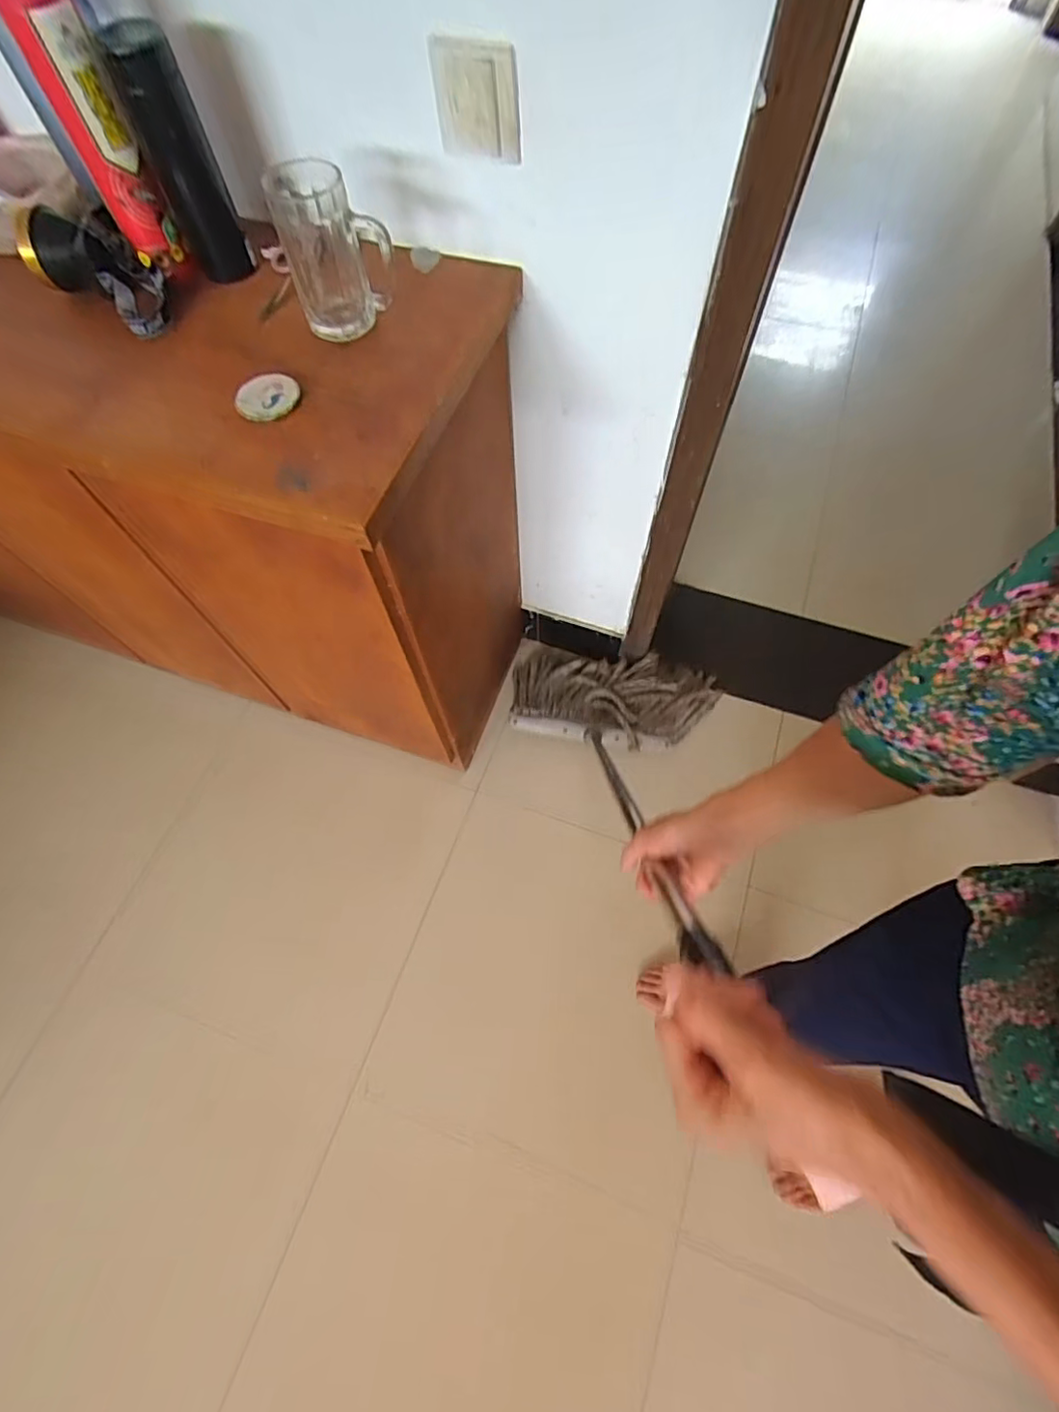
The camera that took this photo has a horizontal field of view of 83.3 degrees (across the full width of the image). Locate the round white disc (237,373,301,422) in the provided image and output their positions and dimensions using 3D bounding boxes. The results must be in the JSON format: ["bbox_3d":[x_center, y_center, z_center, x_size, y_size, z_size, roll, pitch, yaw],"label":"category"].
[{"bbox_3d":[-0.277,-0.332,0.635,0.068,0.012,0.065,-1,64,2],"label":"round white disc"}]

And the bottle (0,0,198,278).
[{"bbox_3d":[-0.439,-0.590,0.601,0.062,0.268,0.057,-29,67,-12],"label":"bottle"}]

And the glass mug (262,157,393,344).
[{"bbox_3d":[-0.207,-0.489,0.638,0.104,0.132,0.095,-13,64,-4],"label":"glass mug"}]

